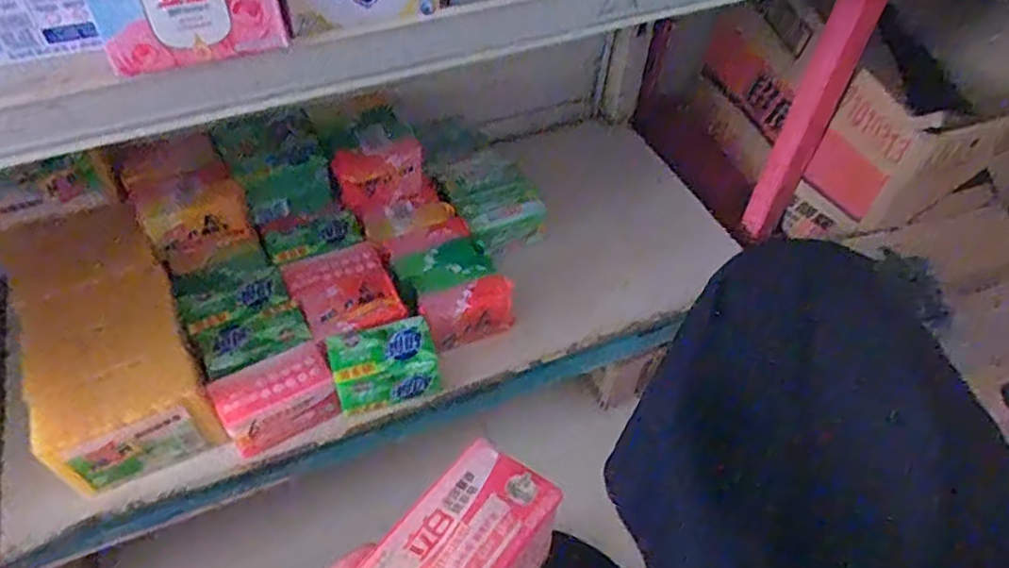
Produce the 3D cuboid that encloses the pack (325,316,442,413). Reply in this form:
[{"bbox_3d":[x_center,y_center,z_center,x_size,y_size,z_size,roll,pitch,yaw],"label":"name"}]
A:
[{"bbox_3d":[-0.129,0.088,0.730,0.108,0.065,0.068,-14,52,-14],"label":"pack"}]

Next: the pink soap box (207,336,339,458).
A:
[{"bbox_3d":[-0.232,0.117,0.695,0.113,0.065,0.065,-23,55,-21],"label":"pink soap box"}]

